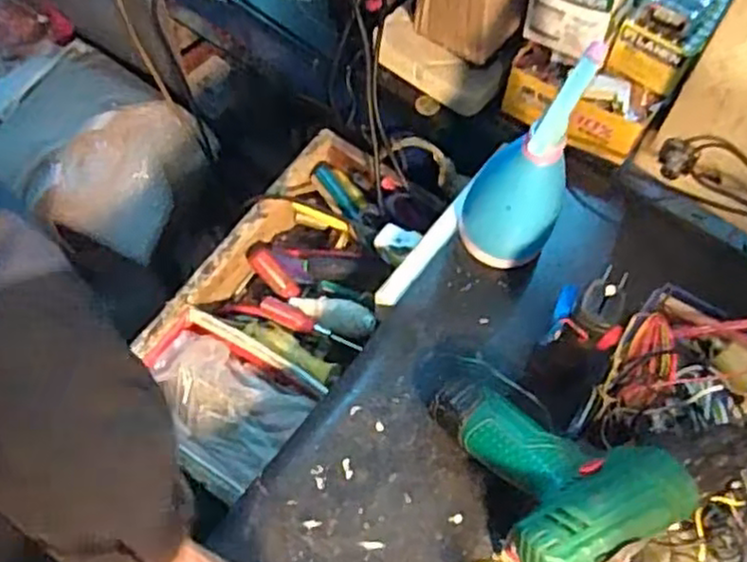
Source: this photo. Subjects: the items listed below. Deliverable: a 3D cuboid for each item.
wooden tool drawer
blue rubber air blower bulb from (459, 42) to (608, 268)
[{"bbox_3d":[-0.090,0.028,0.737,0.202,0.086,0.373,28,67,13],"label":"wooden tool drawer"},{"bbox_3d":[0.121,-0.089,0.579,0.079,0.199,0.075,14,64,6],"label":"blue rubber air blower bulb"}]

